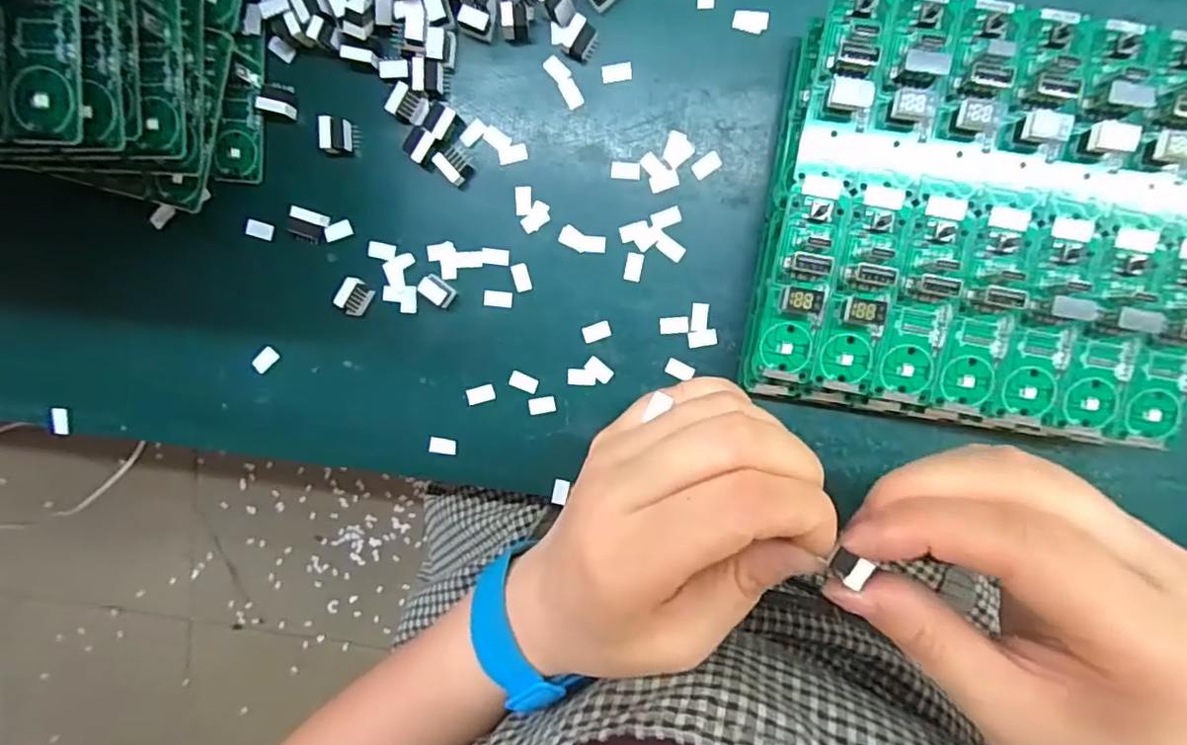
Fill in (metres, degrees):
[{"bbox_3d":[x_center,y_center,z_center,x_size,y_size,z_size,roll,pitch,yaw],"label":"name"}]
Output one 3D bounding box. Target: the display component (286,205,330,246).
[{"bbox_3d":[-0.120,-0.061,0.255,0.014,0.009,0.013,23,98,2],"label":"display component"}]

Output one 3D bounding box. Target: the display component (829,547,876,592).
[{"bbox_3d":[0.069,0.053,0.162,0.009,0.004,0.008,28,98,1],"label":"display component"}]

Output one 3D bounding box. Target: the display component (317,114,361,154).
[{"bbox_3d":[-0.105,-0.097,0.249,0.014,0.007,0.014,5,97,4],"label":"display component"}]

